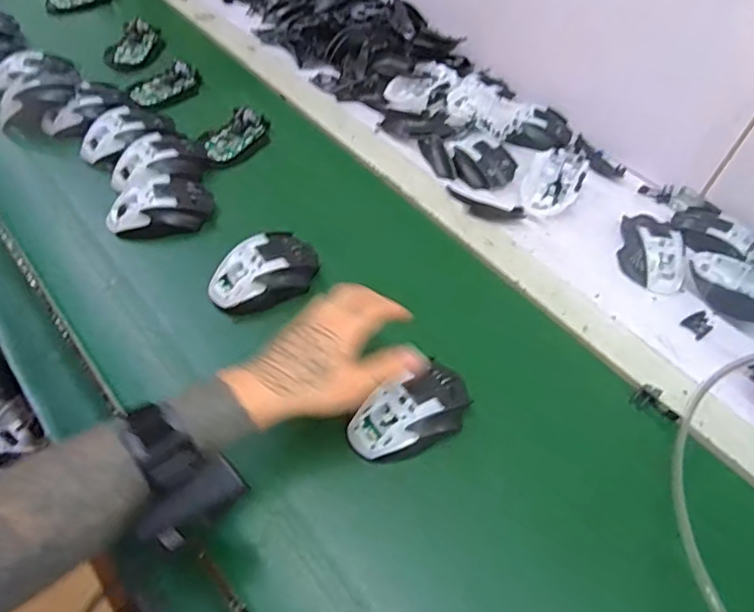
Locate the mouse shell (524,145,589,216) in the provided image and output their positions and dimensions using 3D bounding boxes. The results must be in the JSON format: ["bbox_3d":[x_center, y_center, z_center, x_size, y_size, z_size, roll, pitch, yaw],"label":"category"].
[{"bbox_3d":[0.227,-0.163,0.714,0.066,0.027,0.108,19,54,10],"label":"mouse shell"}]

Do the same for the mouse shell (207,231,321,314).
[{"bbox_3d":[-0.116,-0.035,0.589,0.119,0.040,0.074,-35,63,-27],"label":"mouse shell"}]

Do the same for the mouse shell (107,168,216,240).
[{"bbox_3d":[-0.251,-0.119,0.642,0.112,0.037,0.081,-15,55,-15],"label":"mouse shell"}]

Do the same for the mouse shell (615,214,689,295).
[{"bbox_3d":[0.328,-0.070,0.660,0.069,0.035,0.111,12,53,5],"label":"mouse shell"}]

